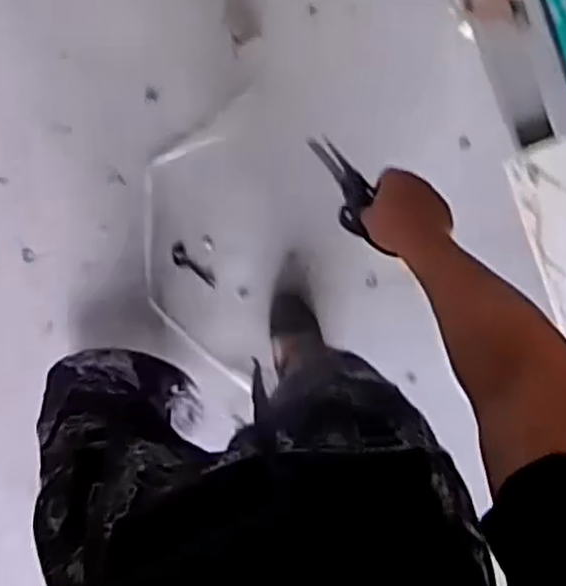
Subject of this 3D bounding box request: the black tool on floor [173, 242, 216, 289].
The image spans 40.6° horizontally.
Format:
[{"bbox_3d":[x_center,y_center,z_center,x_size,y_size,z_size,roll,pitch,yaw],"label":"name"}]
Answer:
[{"bbox_3d":[-0.173,-0.051,1.489,0.035,0.012,0.113,-45,99,1],"label":"black tool on floor"}]

